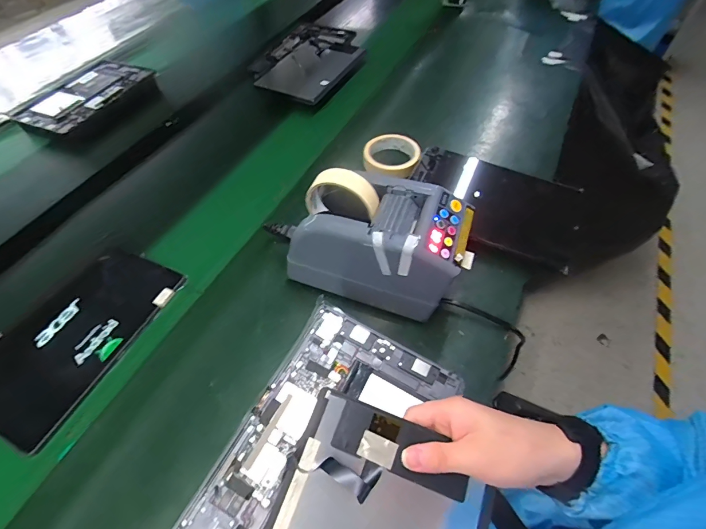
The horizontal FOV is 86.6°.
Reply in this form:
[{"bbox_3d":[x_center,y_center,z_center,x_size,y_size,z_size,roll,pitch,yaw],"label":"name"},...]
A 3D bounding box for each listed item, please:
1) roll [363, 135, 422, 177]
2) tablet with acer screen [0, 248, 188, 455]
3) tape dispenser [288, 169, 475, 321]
[{"bbox_3d":[0.068,-0.188,0.663,0.098,0.027,0.097,0,55,0],"label":"roll"},{"bbox_3d":[-0.362,0.085,0.487,0.160,0.010,0.252,22,58,15],"label":"tablet with acer screen"},{"bbox_3d":[0.033,-0.031,0.468,0.213,0.158,0.118,17,56,13],"label":"tape dispenser"}]

